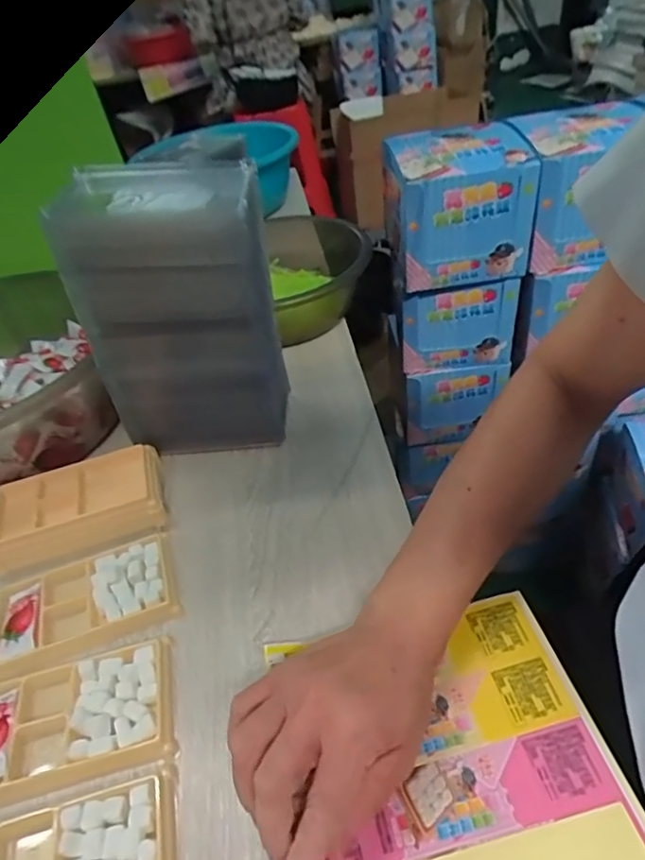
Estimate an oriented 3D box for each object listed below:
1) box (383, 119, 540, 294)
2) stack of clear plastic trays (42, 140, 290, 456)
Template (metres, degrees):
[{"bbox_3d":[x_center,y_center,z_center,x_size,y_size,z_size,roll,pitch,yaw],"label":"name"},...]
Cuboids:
[{"bbox_3d":[0.155,-0.276,0.685,0.156,0.135,0.171,-9,42,3],"label":"box"},{"bbox_3d":[-0.113,-0.088,0.477,0.144,0.225,0.093,-3,40,1],"label":"stack of clear plastic trays"}]

